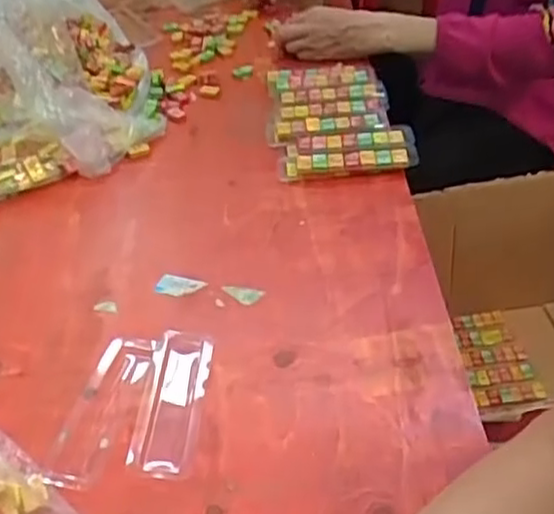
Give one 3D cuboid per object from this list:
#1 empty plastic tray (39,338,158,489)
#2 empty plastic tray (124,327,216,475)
[{"bbox_3d":[-0.133,0.114,0.536,0.046,0.016,0.135,8,41,15],"label":"empty plastic tray"},{"bbox_3d":[-0.080,0.107,0.538,0.045,0.013,0.136,0,40,6],"label":"empty plastic tray"}]

